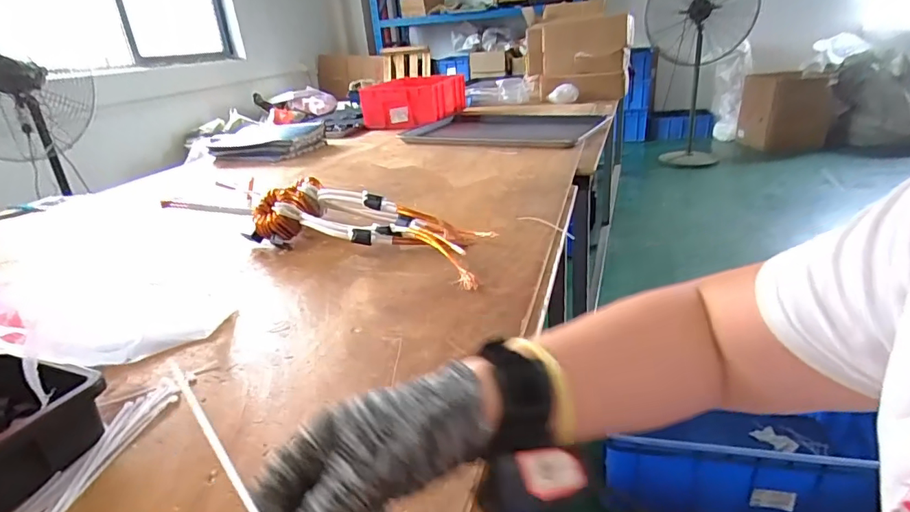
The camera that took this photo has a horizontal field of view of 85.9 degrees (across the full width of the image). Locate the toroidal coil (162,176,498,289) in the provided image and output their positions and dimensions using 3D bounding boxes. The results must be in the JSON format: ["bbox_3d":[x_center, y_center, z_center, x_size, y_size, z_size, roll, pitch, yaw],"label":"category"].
[{"bbox_3d":[-0.181,-0.057,0.808,0.531,0.077,0.183,8,27,26],"label":"toroidal coil"}]

